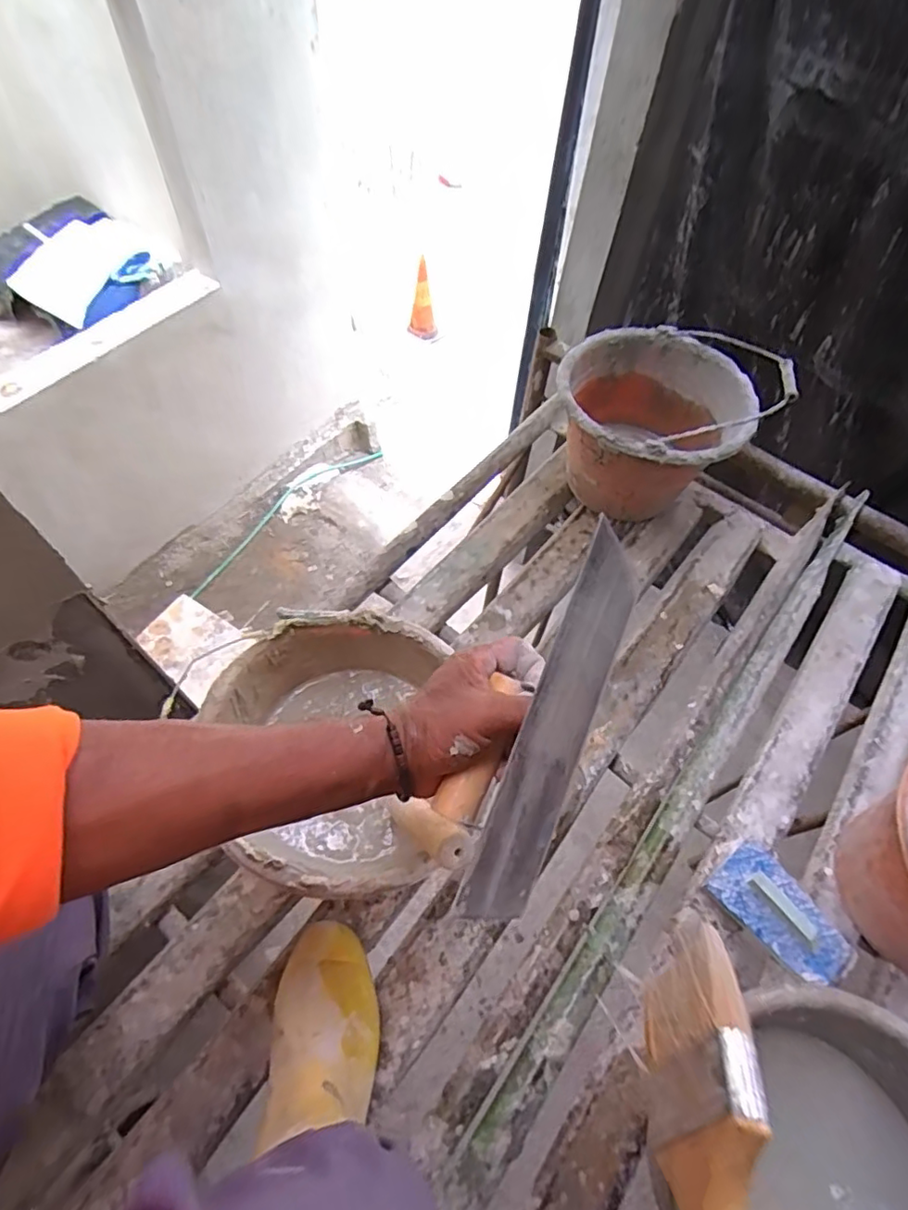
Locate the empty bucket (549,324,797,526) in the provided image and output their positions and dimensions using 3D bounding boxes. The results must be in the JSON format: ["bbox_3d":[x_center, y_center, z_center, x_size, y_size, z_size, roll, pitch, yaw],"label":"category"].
[{"bbox_3d":[0.293,-0.266,0.912,0.269,0.251,0.256,2,60,-3],"label":"empty bucket"}]

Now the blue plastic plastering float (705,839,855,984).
[{"bbox_3d":[0.378,0.354,0.671,0.091,0.041,0.154,-35,68,-22],"label":"blue plastic plastering float"}]

